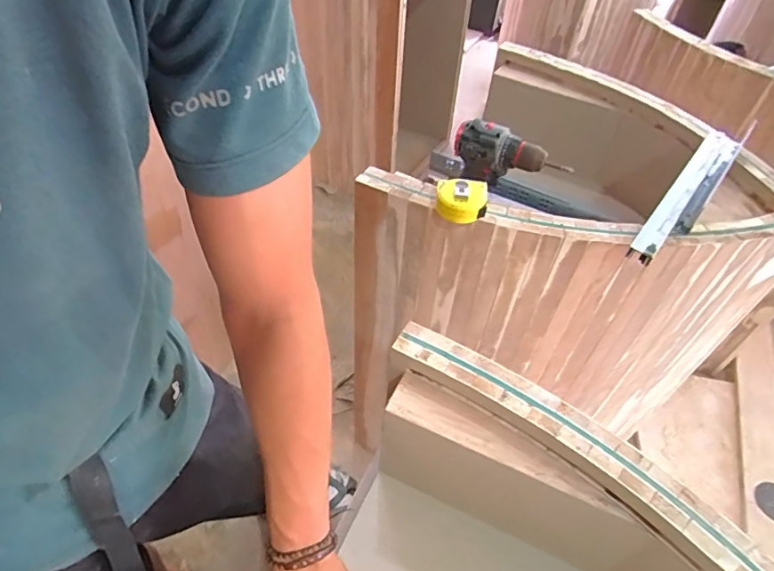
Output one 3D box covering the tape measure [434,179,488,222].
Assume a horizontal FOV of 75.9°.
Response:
[{"bbox_3d":[0.099,-0.115,0.655,0.064,0.033,0.063,7,48,2],"label":"tape measure"}]

